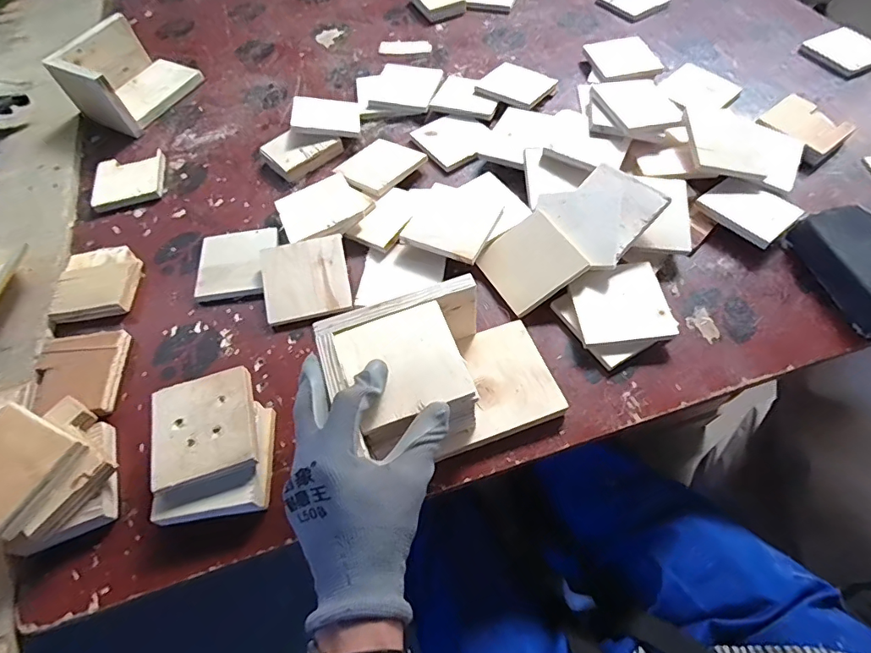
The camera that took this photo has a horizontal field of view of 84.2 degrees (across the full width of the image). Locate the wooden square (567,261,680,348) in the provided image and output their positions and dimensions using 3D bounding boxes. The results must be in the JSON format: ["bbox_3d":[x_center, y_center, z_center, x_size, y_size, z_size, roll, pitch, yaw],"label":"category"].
[{"bbox_3d":[0.188,-0.025,0.488,0.092,0.007,0.087,-9,61,0],"label":"wooden square"}]

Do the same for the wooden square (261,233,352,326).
[{"bbox_3d":[-0.142,-0.052,0.529,0.092,0.007,0.092,-13,71,-7],"label":"wooden square"}]

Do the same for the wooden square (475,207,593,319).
[{"bbox_3d":[0.100,-0.069,0.515,0.089,0.005,0.088,-37,65,6],"label":"wooden square"}]

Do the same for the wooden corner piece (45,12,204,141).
[{"bbox_3d":[-0.474,-0.387,0.737,0.135,0.090,0.152,21,63,15],"label":"wooden corner piece"}]

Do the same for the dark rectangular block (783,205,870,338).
[{"bbox_3d":[0.445,-0.059,0.499,0.077,0.040,0.141,-13,59,-4],"label":"dark rectangular block"}]

